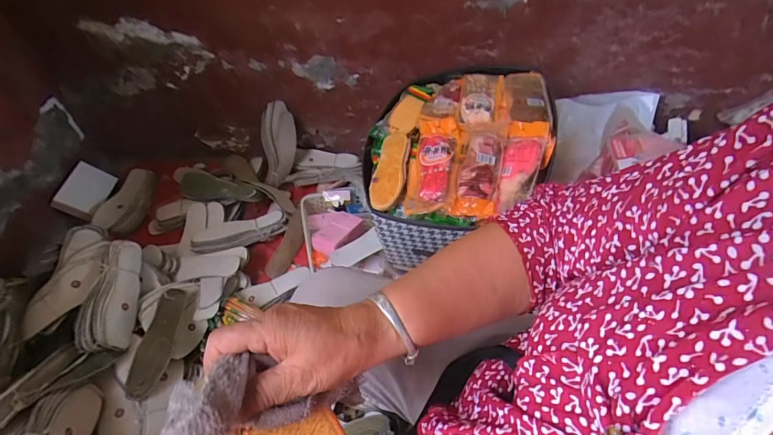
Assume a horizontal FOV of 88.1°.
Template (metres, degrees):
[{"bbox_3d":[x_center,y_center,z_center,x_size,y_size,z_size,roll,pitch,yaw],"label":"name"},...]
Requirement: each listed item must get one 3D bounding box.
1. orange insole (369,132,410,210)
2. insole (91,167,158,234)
[{"bbox_3d":[0.008,-0.100,0.775,0.066,0.010,0.200,-6,49,20],"label":"orange insole"},{"bbox_3d":[-0.738,-0.047,1.154,0.104,0.025,0.234,31,44,-26],"label":"insole"}]

